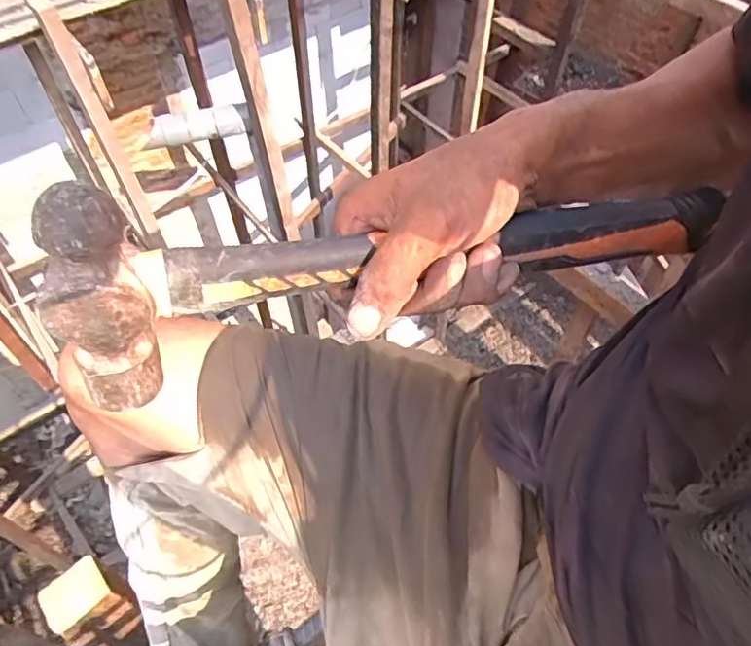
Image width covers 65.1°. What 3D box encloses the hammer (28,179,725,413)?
[{"bbox_3d":[0.025,-0.034,0.297,0.344,0.107,0.032,-10,55,-13],"label":"hammer"}]

